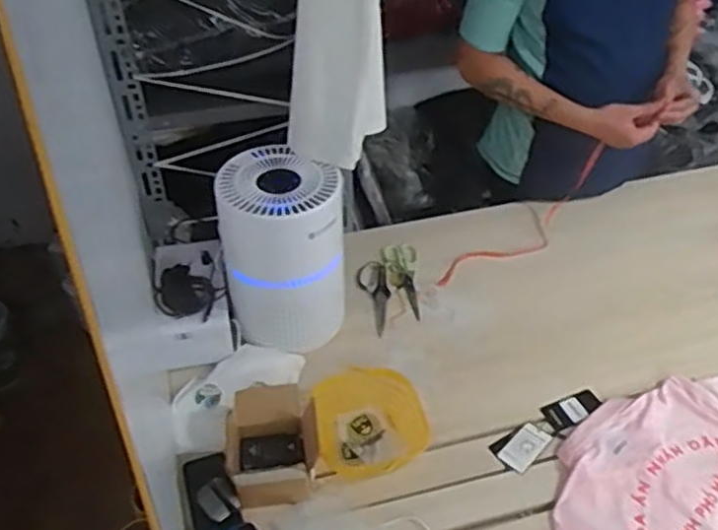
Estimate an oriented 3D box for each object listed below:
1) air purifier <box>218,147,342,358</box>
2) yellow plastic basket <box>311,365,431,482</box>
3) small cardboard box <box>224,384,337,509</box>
[{"bbox_3d":[-0.119,-0.017,1.139,0.182,0.293,0.166,-6,42,-7],"label":"air purifier"},{"bbox_3d":[0.021,0.228,1.043,0.157,0.059,0.146,2,40,-2],"label":"yellow plastic basket"},{"bbox_3d":[-0.116,0.244,0.979,0.130,0.076,0.152,-9,43,-11],"label":"small cardboard box"}]

